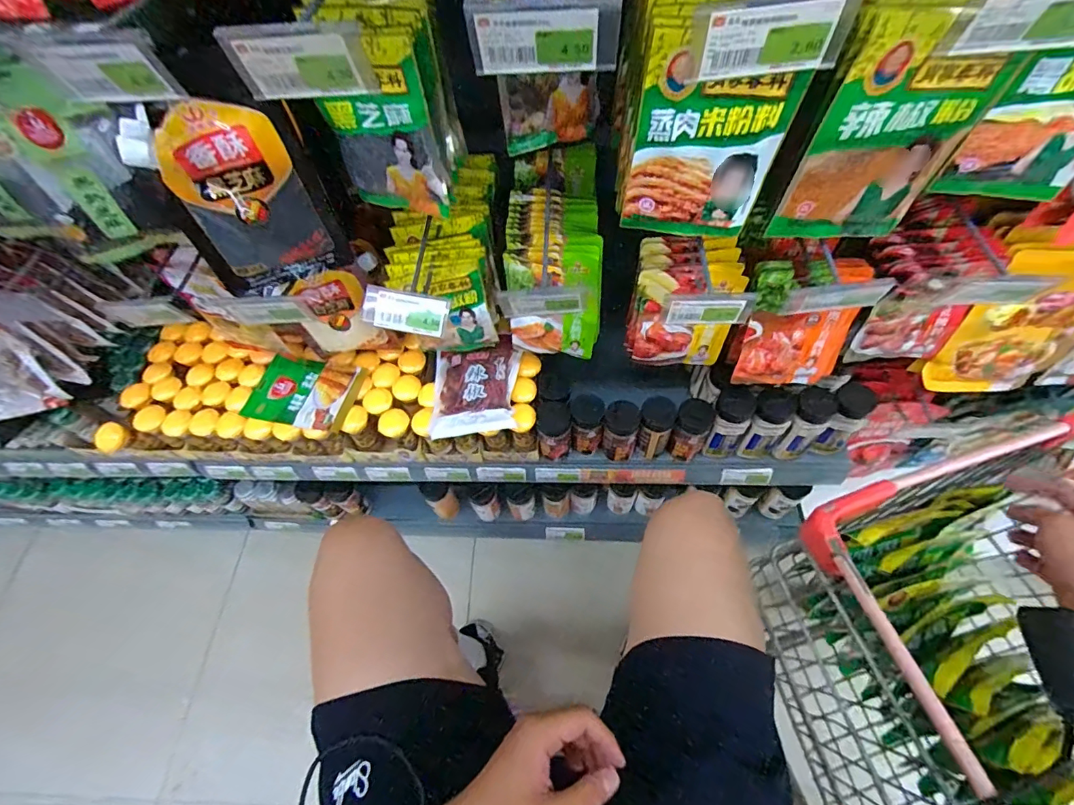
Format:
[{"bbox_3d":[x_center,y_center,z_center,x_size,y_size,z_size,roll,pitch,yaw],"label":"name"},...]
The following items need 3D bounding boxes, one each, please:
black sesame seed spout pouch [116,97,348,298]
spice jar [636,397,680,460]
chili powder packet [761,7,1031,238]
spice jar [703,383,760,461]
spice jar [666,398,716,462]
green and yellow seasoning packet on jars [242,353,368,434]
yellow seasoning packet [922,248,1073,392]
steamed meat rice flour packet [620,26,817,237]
[{"bbox_3d":[-0.304,-0.205,0.487,0.131,0.199,0.029,-29,62,-12],"label":"black sesame seed spout pouch"},{"bbox_3d":[0.194,0.043,0.759,0.056,0.105,0.060,14,62,13],"label":"spice jar"},{"bbox_3d":[0.321,-0.238,0.421,0.148,0.192,0.021,-2,59,3],"label":"chili powder packet"},{"bbox_3d":[0.304,0.039,0.738,0.062,0.142,0.057,28,65,19],"label":"spice jar"},{"bbox_3d":[0.252,0.049,0.756,0.057,0.109,0.058,21,63,16],"label":"spice jar"},{"bbox_3d":[-0.397,-0.020,0.784,0.180,0.035,0.129,5,60,8],"label":"green and yellow seasoning packet on jars"},{"bbox_3d":[0.648,-0.096,0.619,0.156,0.228,0.022,2,44,11],"label":"yellow seasoning packet"},{"bbox_3d":[0.158,-0.239,0.436,0.131,0.184,0.018,1,60,5],"label":"steamed meat rice flour packet"}]

